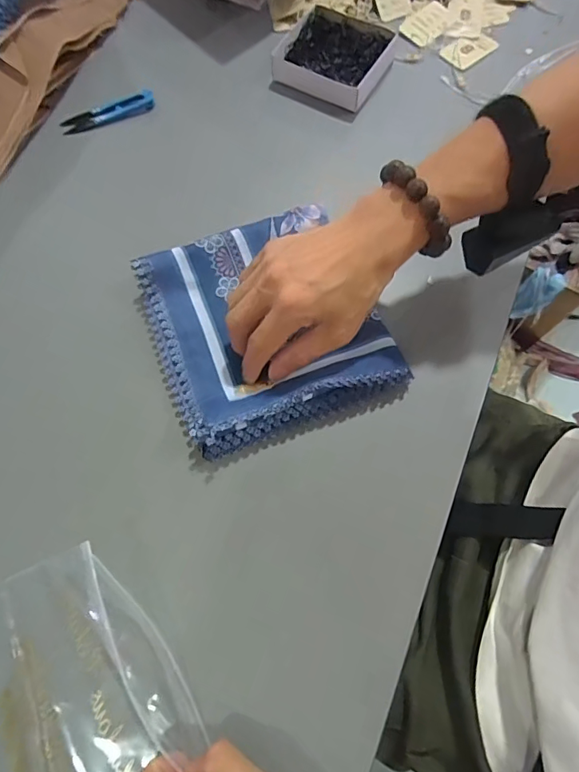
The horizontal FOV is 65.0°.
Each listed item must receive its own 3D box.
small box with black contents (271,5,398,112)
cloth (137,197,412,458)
[{"bbox_3d":[0.050,-0.358,0.494,0.120,0.028,0.100,25,72,10],"label":"small box with black contents"},{"bbox_3d":[-0.020,-0.057,0.385,0.183,0.025,0.184,-21,71,-7],"label":"cloth"}]

